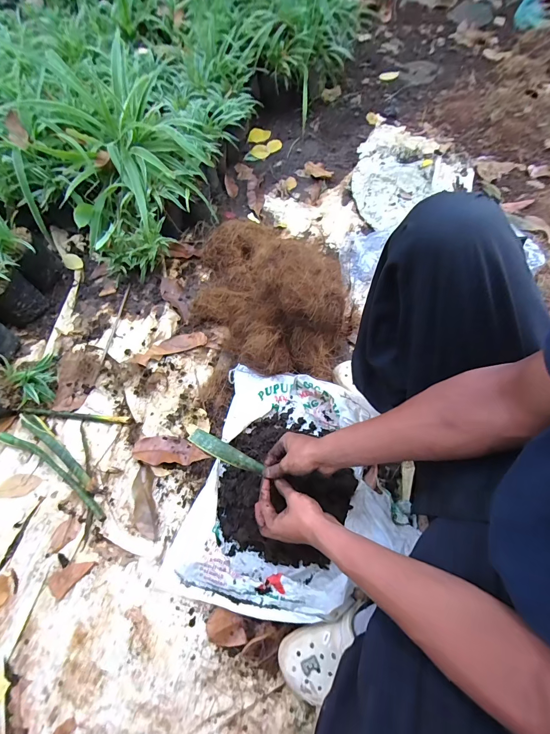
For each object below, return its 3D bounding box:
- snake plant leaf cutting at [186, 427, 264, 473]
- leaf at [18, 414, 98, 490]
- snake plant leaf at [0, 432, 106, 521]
[{"bbox_3d":[-0.083,0.146,0.555,0.135,0.009,0.029,24,67,11],"label":"snake plant leaf cutting"},{"bbox_3d":[-0.451,0.175,0.677,0.245,0.021,0.027,36,72,14],"label":"leaf"},{"bbox_3d":[-0.449,0.211,0.660,0.296,0.022,0.030,29,70,12],"label":"snake plant leaf"}]

